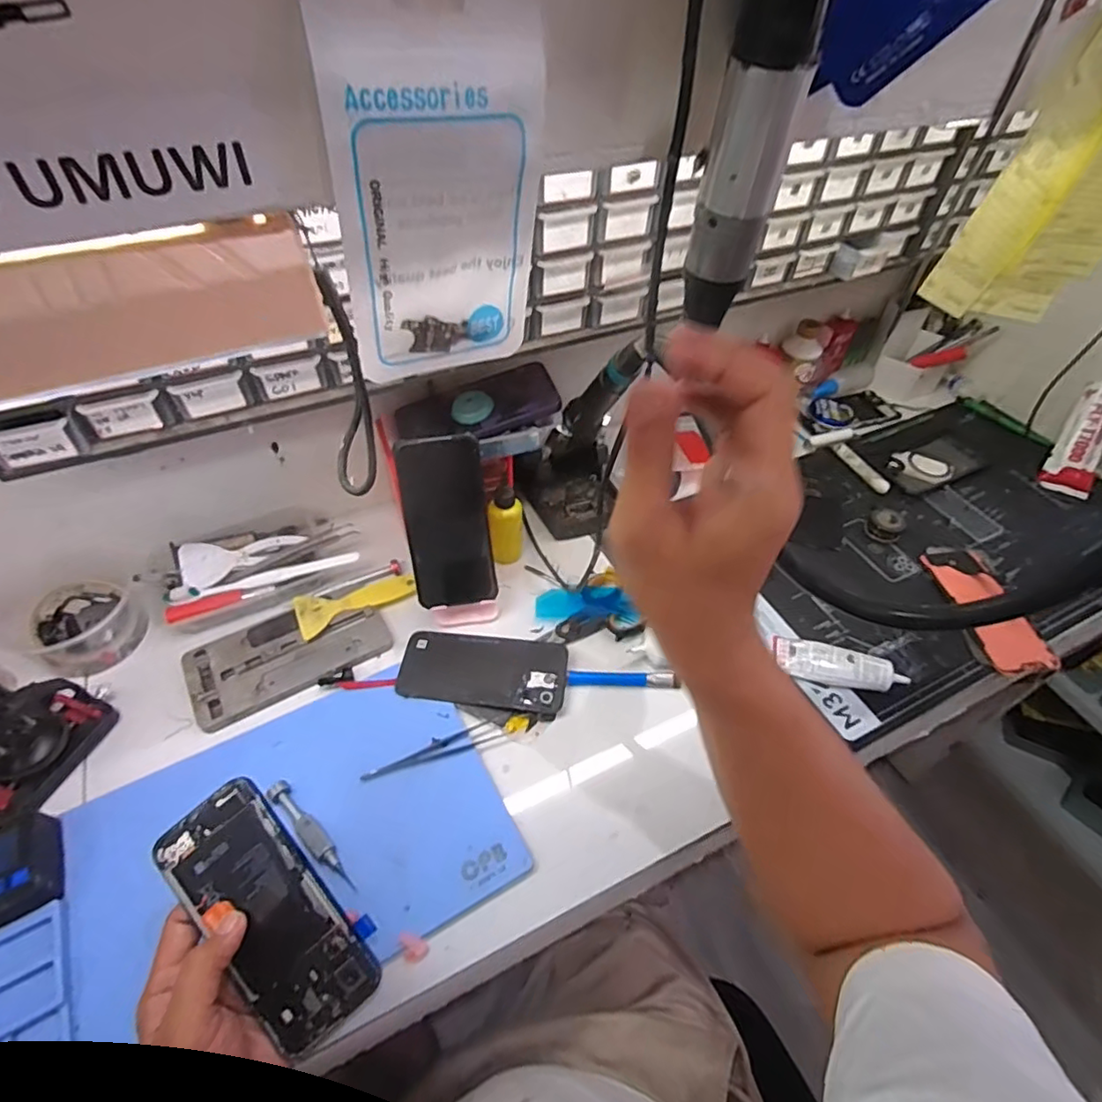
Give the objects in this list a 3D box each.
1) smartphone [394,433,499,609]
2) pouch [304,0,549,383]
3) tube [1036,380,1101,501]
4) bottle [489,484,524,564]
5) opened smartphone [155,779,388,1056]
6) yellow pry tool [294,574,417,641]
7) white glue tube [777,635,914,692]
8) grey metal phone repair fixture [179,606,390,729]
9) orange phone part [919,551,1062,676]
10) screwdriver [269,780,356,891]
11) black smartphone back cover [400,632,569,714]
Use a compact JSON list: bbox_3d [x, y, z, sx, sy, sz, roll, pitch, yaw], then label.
[{"bbox_3d":[-0.098,-0.025,0.565,0.076,0.163,0.012,-9,17,-10],"label":"smartphone"},{"bbox_3d":[-0.041,-0.130,0.228,0.079,0.136,0.012,-21,54,-18],"label":"pouch"},{"bbox_3d":[0.686,-0.145,0.761,0.051,0.152,0.032,17,10,12],"label":"tube"},{"bbox_3d":[-0.048,-0.033,0.647,0.035,0.099,0.044,-1,50,-3],"label":"bottle"},{"bbox_3d":[-0.181,0.230,0.379,0.070,0.009,0.160,-41,82,-7],"label":"opened smartphone"},{"bbox_3d":[-0.198,0.052,0.613,0.119,0.008,0.049,-17,53,-16],"label":"yellow pry tool"},{"bbox_3d":[0.279,0.111,0.578,0.114,0.023,0.039,16,51,11],"label":"white glue tube"},{"bbox_3d":[-0.250,0.101,0.574,0.179,0.007,0.087,-20,53,-18],"label":"grey metal phone repair fixture"},{"bbox_3d":[0.472,0.059,0.642,0.069,0.014,0.154,-4,50,-5],"label":"orange phone part"},{"bbox_3d":[-0.187,0.219,0.464,0.105,0.019,0.016,36,57,25],"label":"screwdriver"},{"bbox_3d":[-0.064,0.113,0.572,0.159,0.006,0.077,6,50,3],"label":"black smartphone back cover"}]

